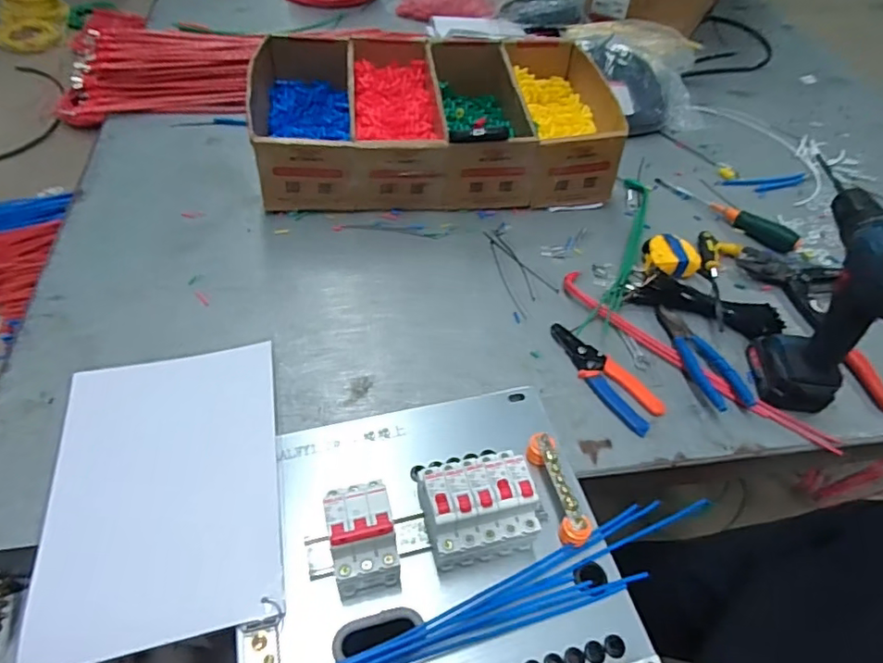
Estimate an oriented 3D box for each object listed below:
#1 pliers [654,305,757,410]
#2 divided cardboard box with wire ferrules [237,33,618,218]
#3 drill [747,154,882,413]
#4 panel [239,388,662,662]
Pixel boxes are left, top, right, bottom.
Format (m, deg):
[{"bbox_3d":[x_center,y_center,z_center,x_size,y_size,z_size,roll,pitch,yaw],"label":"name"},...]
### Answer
[{"bbox_3d":[0.312,0.027,0.675,0.055,0.014,0.157,-7,50,-10],"label":"pliers"},{"bbox_3d":[-0.012,-0.339,0.899,0.544,0.122,0.323,-2,49,-6],"label":"divided cardboard box with wire ferrules"},{"bbox_3d":[0.420,-0.033,0.620,0.073,0.231,0.174,8,49,3],"label":"drill"},{"bbox_3d":[0.004,0.223,0.452,0.312,0.094,0.404,-9,50,-12],"label":"panel"}]

